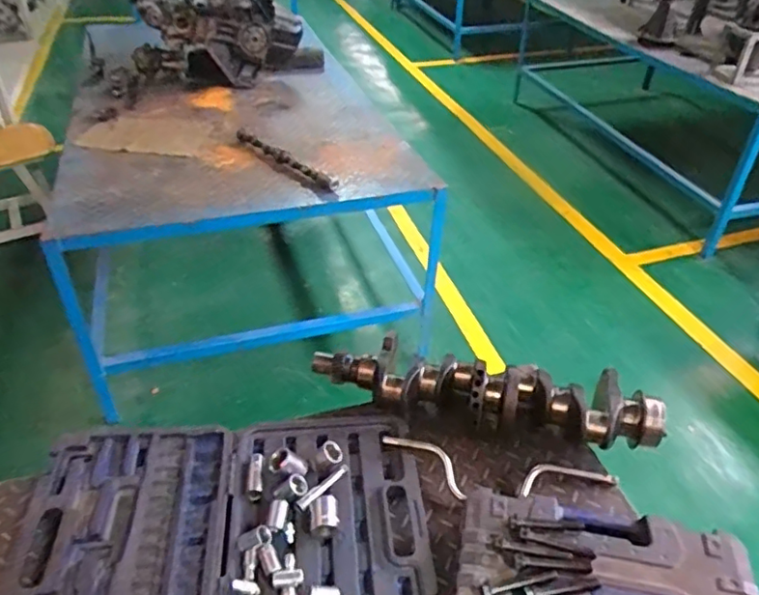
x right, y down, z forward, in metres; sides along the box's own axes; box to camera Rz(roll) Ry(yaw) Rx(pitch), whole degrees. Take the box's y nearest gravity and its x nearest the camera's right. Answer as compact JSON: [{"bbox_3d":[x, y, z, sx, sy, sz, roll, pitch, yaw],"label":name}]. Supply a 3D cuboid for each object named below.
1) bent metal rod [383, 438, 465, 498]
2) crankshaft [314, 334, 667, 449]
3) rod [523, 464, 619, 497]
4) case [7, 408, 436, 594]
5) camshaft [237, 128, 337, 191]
[{"bbox_3d":[0.081,0.258,0.959,0.152,0.014,0.056,36,48,15],"label":"bent metal rod"},{"bbox_3d":[0.160,0.157,1.034,0.553,0.108,0.145,10,39,9],"label":"crankshaft"},{"bbox_3d":[0.298,0.283,0.964,0.156,0.021,0.050,-5,39,-9],"label":"rod"},{"bbox_3d":[-0.211,0.337,0.847,0.556,0.052,0.390,-5,39,-9],"label":"case"},{"bbox_3d":[-0.297,-0.429,1.839,0.047,0.035,0.464,-30,48,-34],"label":"camshaft"}]

